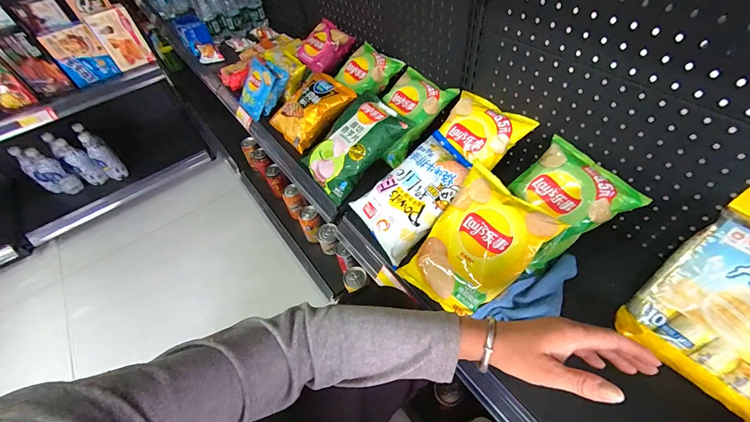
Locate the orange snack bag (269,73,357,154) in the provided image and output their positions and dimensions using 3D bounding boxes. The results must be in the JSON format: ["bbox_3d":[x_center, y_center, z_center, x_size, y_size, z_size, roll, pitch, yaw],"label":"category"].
[{"bbox_3d":[-0.161,-0.256,0.789,0.196,0.042,0.154,-46,65,0],"label":"orange snack bag"}]

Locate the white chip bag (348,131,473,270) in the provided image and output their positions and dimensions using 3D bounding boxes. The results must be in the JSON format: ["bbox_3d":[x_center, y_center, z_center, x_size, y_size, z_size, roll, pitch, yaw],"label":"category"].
[{"bbox_3d":[0.075,-0.038,0.595,0.243,0.043,0.153,-46,60,-1],"label":"white chip bag"}]

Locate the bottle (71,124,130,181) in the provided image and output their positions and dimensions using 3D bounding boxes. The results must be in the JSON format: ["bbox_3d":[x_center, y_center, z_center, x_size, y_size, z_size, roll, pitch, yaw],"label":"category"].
[{"bbox_3d":[-1.013,-0.208,1.178,0.054,0.207,0.068,-4,51,2],"label":"bottle"}]

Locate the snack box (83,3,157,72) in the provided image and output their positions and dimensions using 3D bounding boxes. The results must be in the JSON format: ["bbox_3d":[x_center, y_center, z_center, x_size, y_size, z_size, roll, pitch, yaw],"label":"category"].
[{"bbox_3d":[-0.783,-0.530,0.982,0.112,0.156,0.035,-30,55,-17],"label":"snack box"}]

